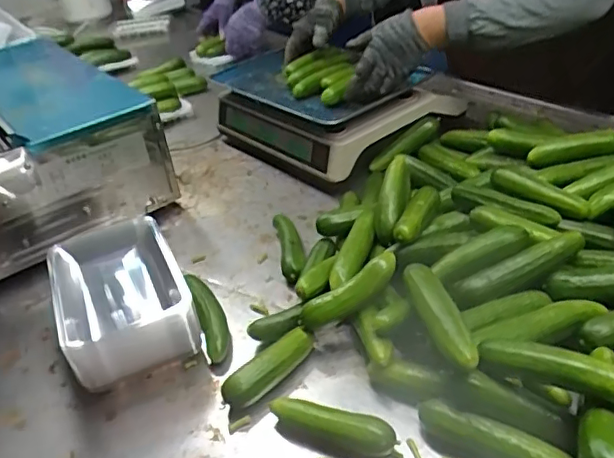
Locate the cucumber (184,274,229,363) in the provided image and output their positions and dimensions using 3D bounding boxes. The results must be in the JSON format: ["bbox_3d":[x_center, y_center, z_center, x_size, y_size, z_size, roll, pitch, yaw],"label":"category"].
[{"bbox_3d":[-0.110,0.096,0.648,0.030,0.035,0.130,-16,35,-14],"label":"cucumber"}]

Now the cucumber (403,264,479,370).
[{"bbox_3d":[0.121,0.079,0.519,0.033,0.038,0.133,-12,35,-6],"label":"cucumber"}]

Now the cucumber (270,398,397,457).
[{"bbox_3d":[0.021,0.177,0.511,0.116,0.035,0.025,11,37,24],"label":"cucumber"}]

